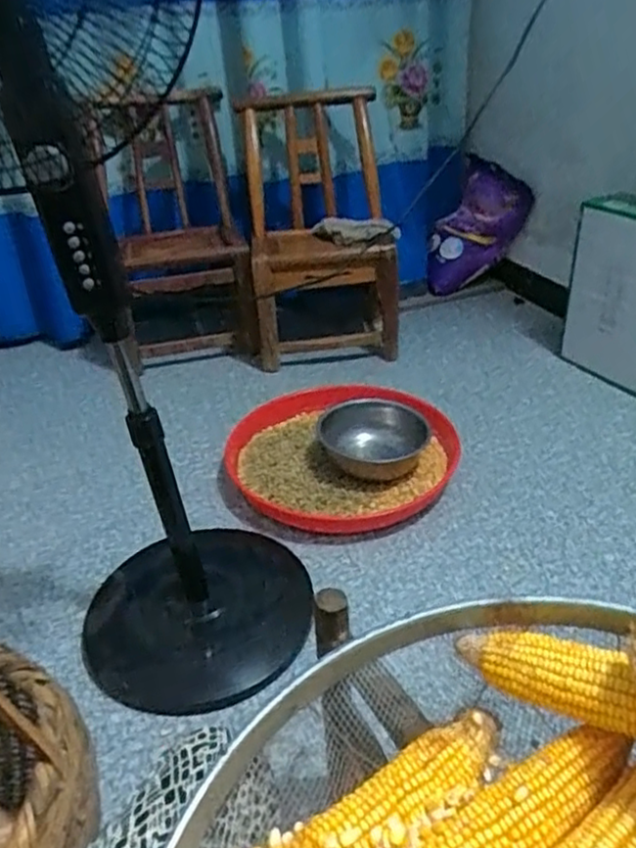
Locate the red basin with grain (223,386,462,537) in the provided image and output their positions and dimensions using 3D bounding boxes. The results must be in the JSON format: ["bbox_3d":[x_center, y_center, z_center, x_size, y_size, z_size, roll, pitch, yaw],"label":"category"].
[{"bbox_3d":[0.037,0.047,1.345,0.387,0.100,0.448,-29,40,-32],"label":"red basin with grain"}]

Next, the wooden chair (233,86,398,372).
[{"bbox_3d":[0.002,-0.543,1.802,0.369,0.624,0.483,-5,33,-1],"label":"wooden chair"}]

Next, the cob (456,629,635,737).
[{"bbox_3d":[0.218,0.186,0.465,0.233,0.048,0.049,15,38,27],"label":"cob"}]

